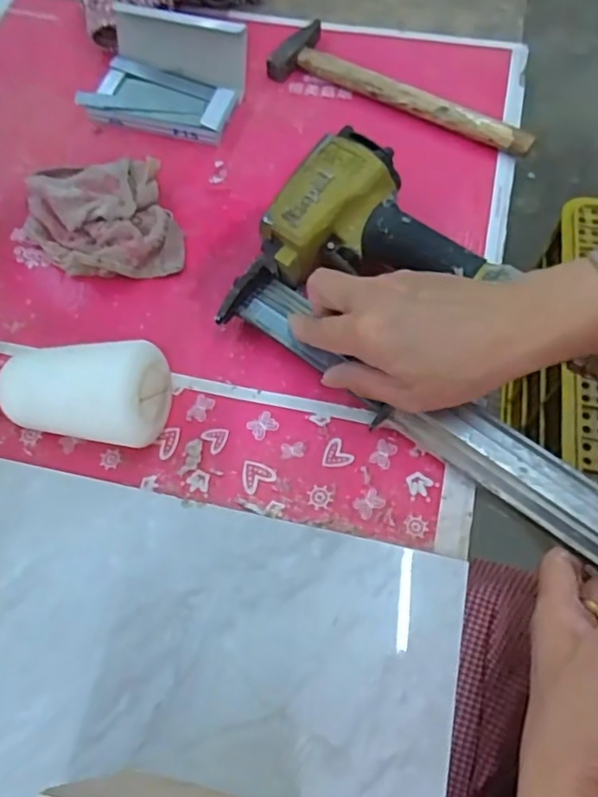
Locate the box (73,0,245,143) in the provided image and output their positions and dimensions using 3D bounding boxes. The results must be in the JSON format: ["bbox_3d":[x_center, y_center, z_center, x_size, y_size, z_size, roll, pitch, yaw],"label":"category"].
[{"bbox_3d":[-0.120,-0.284,0.539,0.132,0.058,0.087,14,63,8],"label":"box"}]

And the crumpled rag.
[{"bbox_3d":[-0.155,-0.145,0.483,0.111,0.032,0.124,-13,63,-6],"label":"crumpled rag"}]

